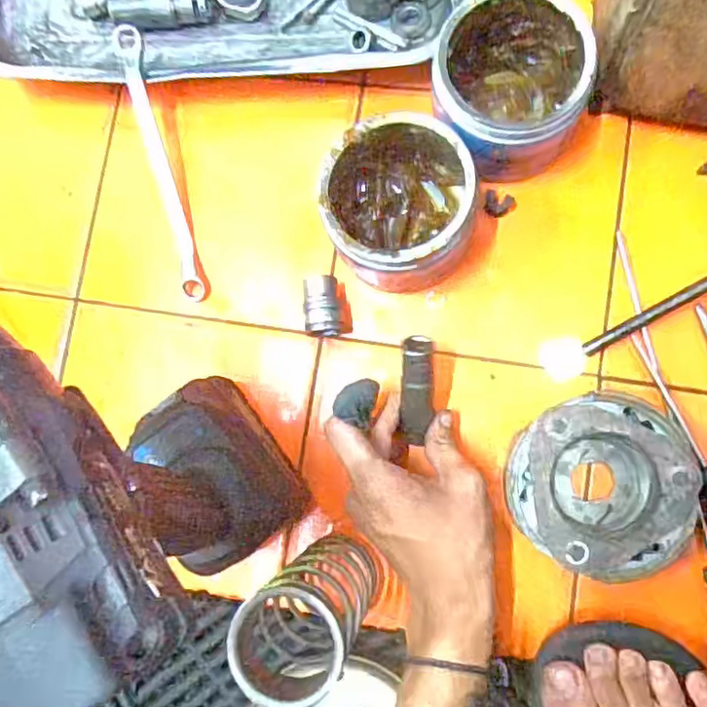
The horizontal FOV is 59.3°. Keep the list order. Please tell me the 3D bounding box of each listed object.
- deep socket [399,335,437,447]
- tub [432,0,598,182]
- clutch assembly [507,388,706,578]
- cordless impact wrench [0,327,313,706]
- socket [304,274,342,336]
[{"bbox_3d":[0.043,0.024,0.405,0.021,0.019,0.071,2,110,8],"label":"deep socket"},{"bbox_3d":[0.104,-0.183,0.414,0.096,0.071,0.106,-43,79,1],"label":"tub"},{"bbox_3d":[0.160,0.084,0.405,0.116,0.039,0.108,-1,82,8],"label":"clutch assembly"},{"bbox_3d":[-0.114,0.047,0.305,0.071,0.245,0.174,-44,79,0],"label":"cordless impact wrench"},{"bbox_3d":[-0.022,-0.035,0.445,0.024,0.021,0.042,-7,82,7],"label":"socket"}]

